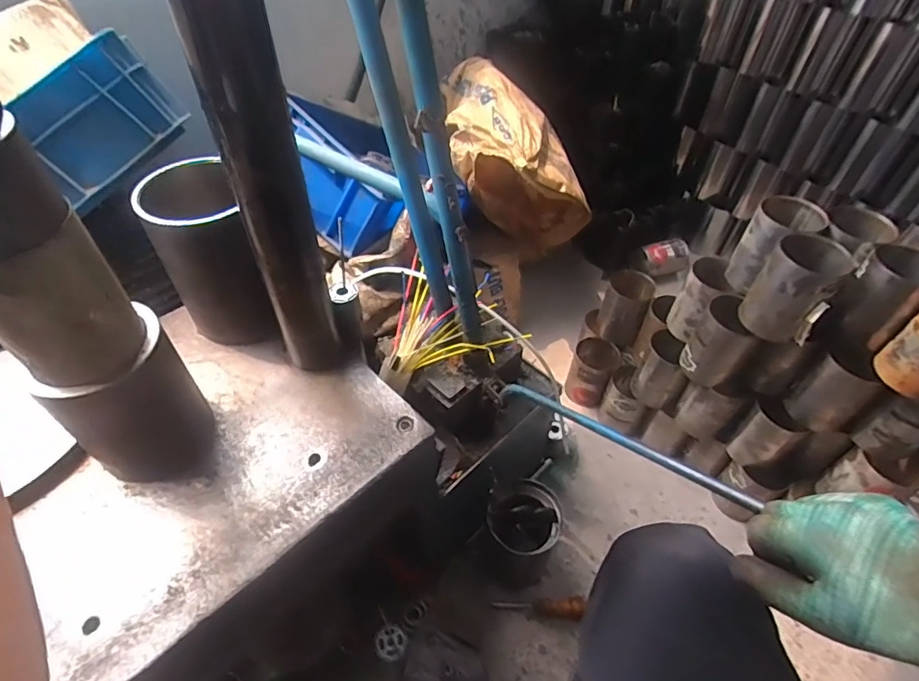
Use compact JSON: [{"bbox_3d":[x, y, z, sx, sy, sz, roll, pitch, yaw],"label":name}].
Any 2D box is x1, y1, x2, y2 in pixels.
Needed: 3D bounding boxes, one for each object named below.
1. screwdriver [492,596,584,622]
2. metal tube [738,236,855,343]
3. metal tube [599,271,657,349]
[{"bbox_3d":[0.134,0.445,0.841,0.160,0.026,0.034,-1,48,-2],"label":"screwdriver"},{"bbox_3d":[0.481,-0.075,0.741,0.092,0.131,0.099,1,48,-1],"label":"metal tube"},{"bbox_3d":[0.345,-0.066,1.073,0.090,0.128,0.086,20,51,16],"label":"metal tube"}]

